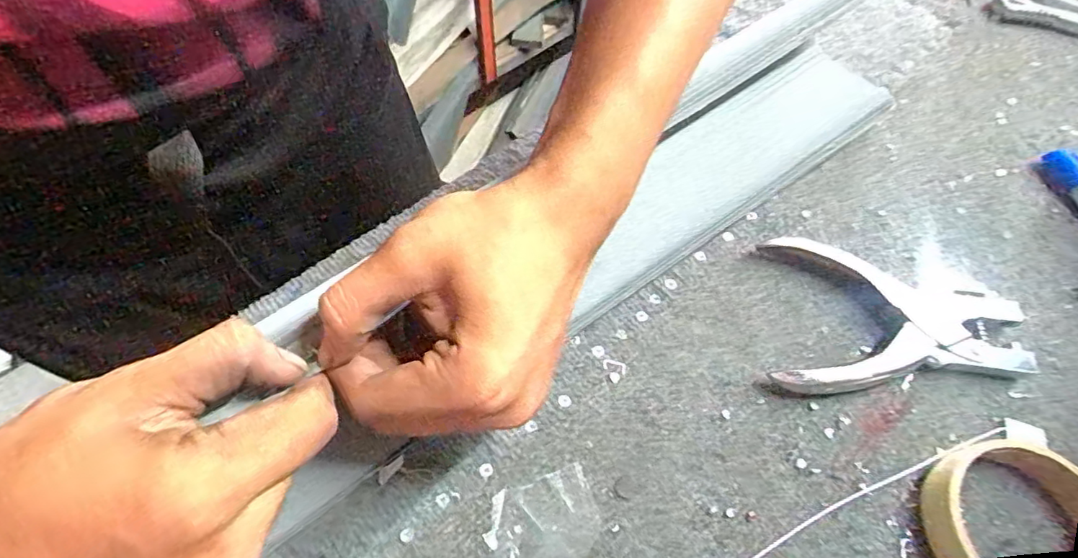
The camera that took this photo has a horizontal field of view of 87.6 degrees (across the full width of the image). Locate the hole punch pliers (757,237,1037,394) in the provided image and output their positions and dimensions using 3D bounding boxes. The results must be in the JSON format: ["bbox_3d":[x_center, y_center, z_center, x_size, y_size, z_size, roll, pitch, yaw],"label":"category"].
[{"bbox_3d":[0.211,0.018,0.342,0.151,0.019,0.097,1,61,-2],"label":"hole punch pliers"}]

